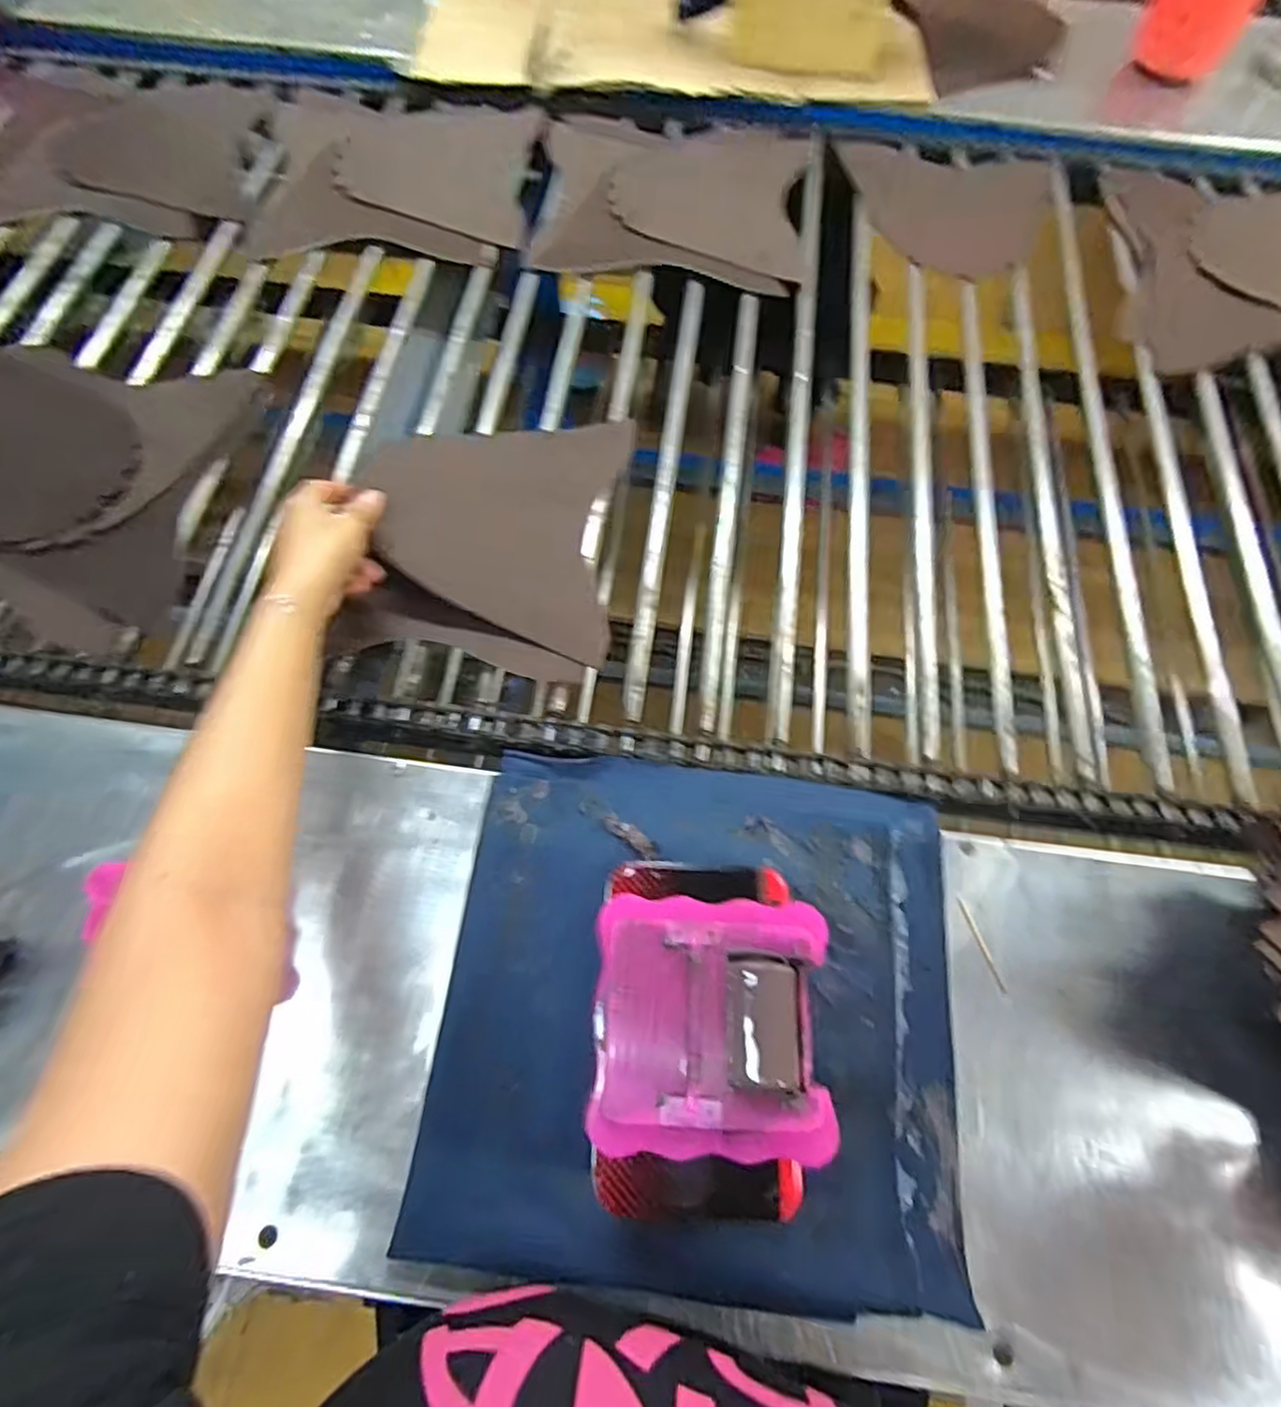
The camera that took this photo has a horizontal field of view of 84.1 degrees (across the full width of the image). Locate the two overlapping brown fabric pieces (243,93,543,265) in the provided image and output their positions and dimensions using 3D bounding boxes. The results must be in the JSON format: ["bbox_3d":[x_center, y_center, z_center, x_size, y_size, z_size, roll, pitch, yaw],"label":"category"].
[{"bbox_3d":[-0.274,-0.603,0.800,0.294,0.011,0.284,1,66,-1],"label":"two overlapping brown fabric pieces"}]

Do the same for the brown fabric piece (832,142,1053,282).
[{"bbox_3d":[0.341,-0.554,0.807,0.230,0.028,0.208,9,67,5],"label":"brown fabric piece"}]

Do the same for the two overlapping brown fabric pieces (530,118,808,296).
[{"bbox_3d":[0.037,-0.560,0.790,0.286,0.010,0.252,4,66,0],"label":"two overlapping brown fabric pieces"}]

